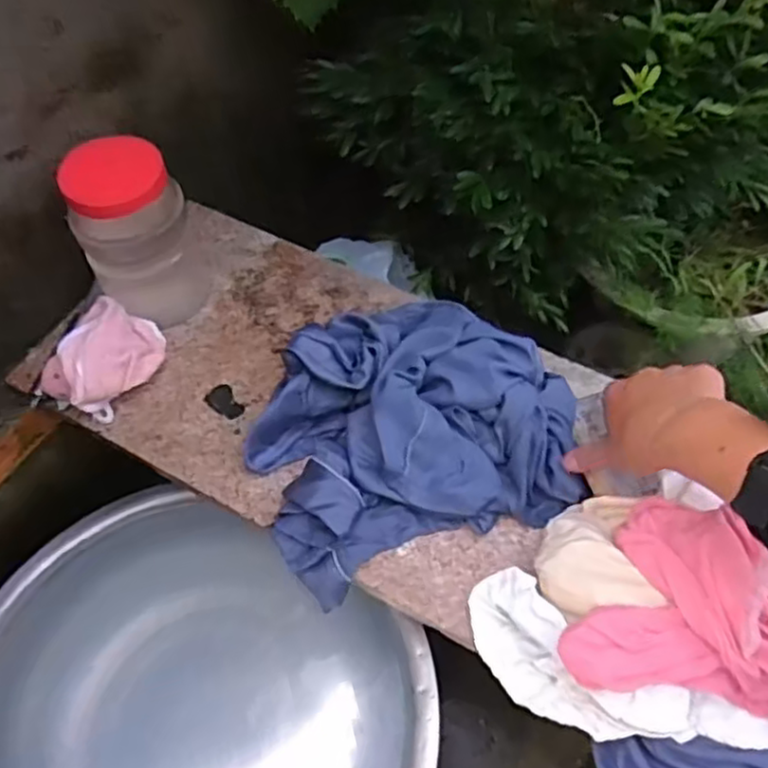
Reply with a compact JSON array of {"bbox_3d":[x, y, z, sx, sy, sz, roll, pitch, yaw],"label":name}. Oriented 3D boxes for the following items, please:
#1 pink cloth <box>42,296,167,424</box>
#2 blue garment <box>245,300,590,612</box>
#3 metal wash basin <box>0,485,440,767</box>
[{"bbox_3d":[-0.260,-0.030,0.664,0.076,0.066,0.110,19,60,13],"label":"pink cloth"},{"bbox_3d":[0.018,0.032,0.621,0.261,0.084,0.222,-17,59,-9],"label":"blue garment"},{"bbox_3d":[-0.188,0.333,0.666,0.440,0.103,0.402,-1,57,1],"label":"metal wash basin"}]

